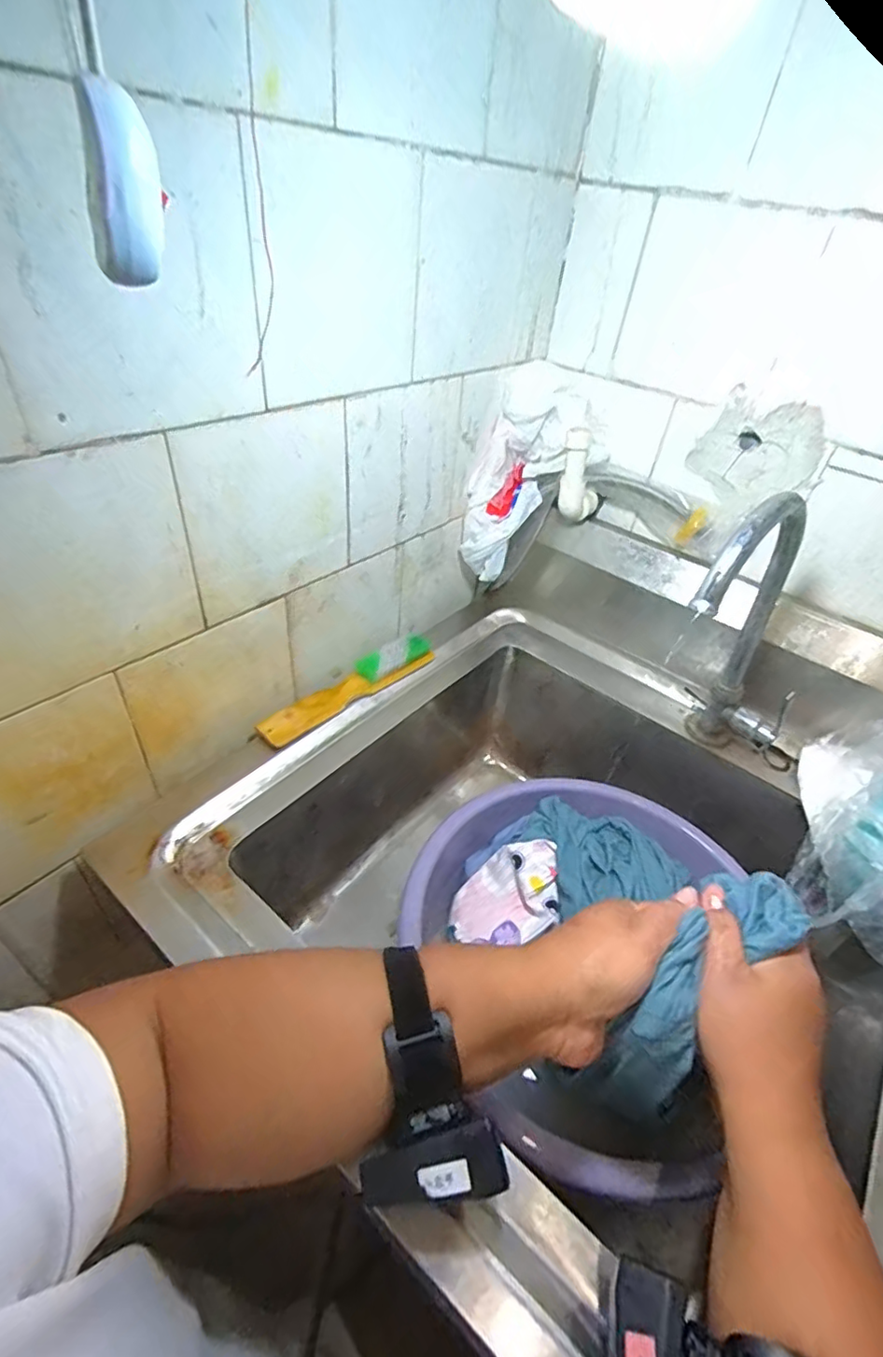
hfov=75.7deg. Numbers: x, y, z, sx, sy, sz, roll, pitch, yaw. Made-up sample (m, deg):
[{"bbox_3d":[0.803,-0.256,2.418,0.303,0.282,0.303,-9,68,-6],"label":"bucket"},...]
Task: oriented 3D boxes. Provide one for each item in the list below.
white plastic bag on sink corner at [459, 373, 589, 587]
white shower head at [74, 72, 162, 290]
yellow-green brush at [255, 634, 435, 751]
[{"bbox_3d":[0.077,-0.217,0.627,0.067,0.221,0.074,36,24,30],"label":"white plastic bag on sink corner"},{"bbox_3d":[-0.110,-0.168,0.196,0.023,0.052,0.039,-9,43,-17],"label":"white shower head"},{"bbox_3d":[-0.092,0.008,0.570,0.034,0.032,0.199,35,48,29],"label":"yellow-green brush"}]

